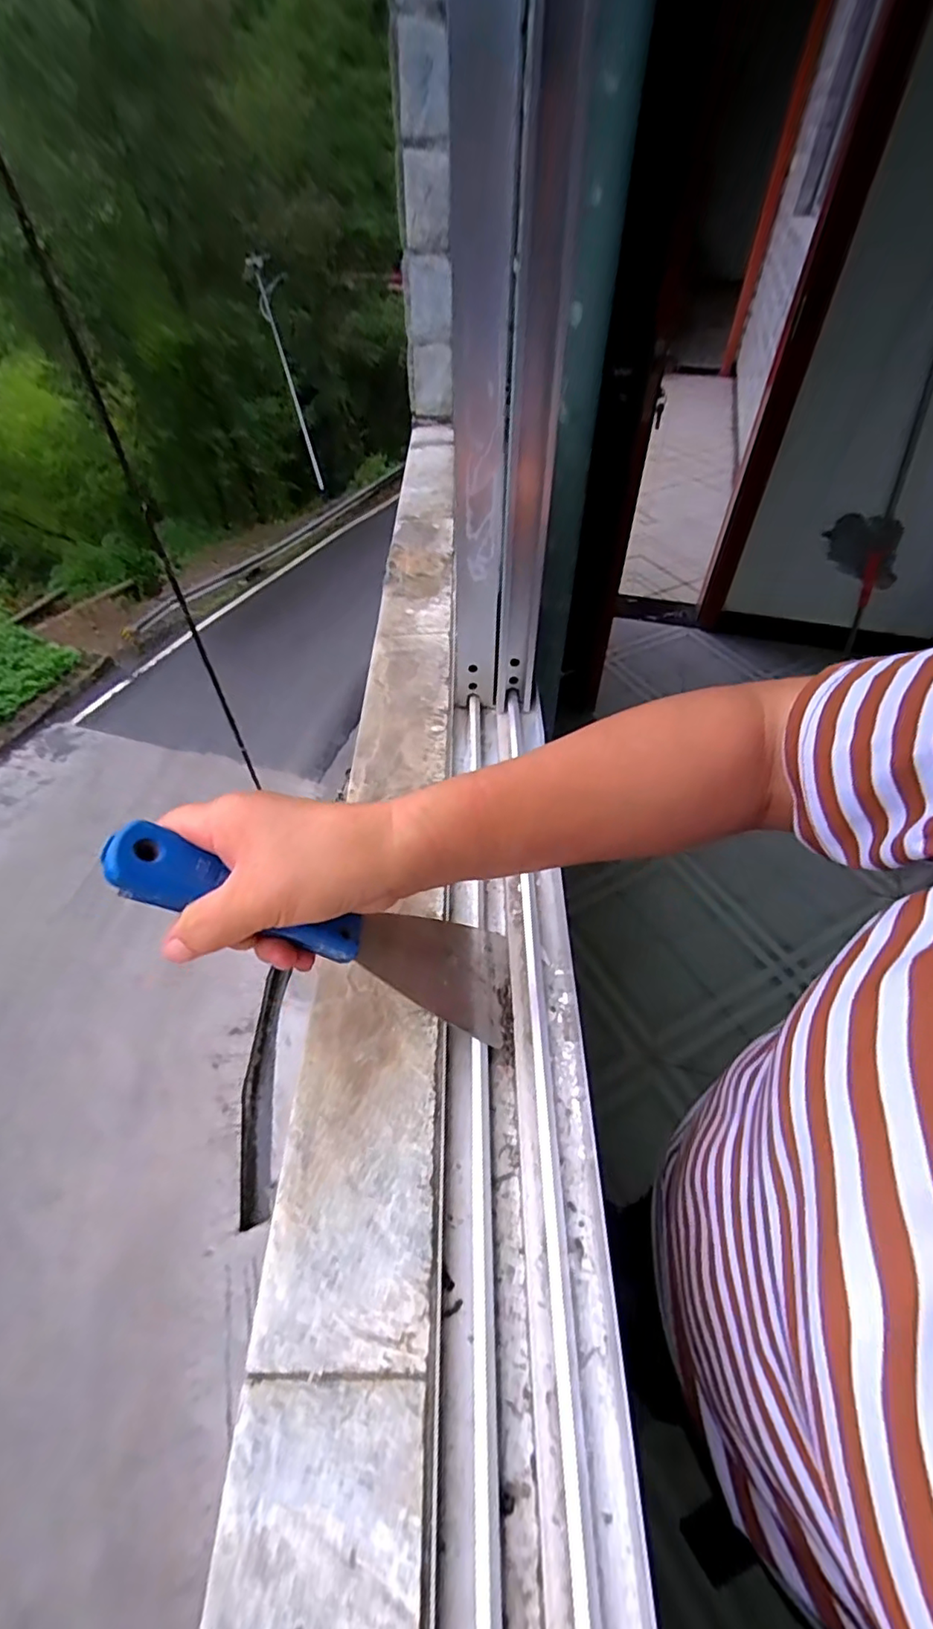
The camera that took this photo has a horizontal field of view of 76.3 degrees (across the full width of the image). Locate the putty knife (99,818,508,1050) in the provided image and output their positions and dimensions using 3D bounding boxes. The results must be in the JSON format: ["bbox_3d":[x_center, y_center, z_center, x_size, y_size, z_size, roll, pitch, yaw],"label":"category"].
[{"bbox_3d":[-0.064,0.059,0.303,0.221,0.015,0.065,28,43,-28],"label":"putty knife"}]

